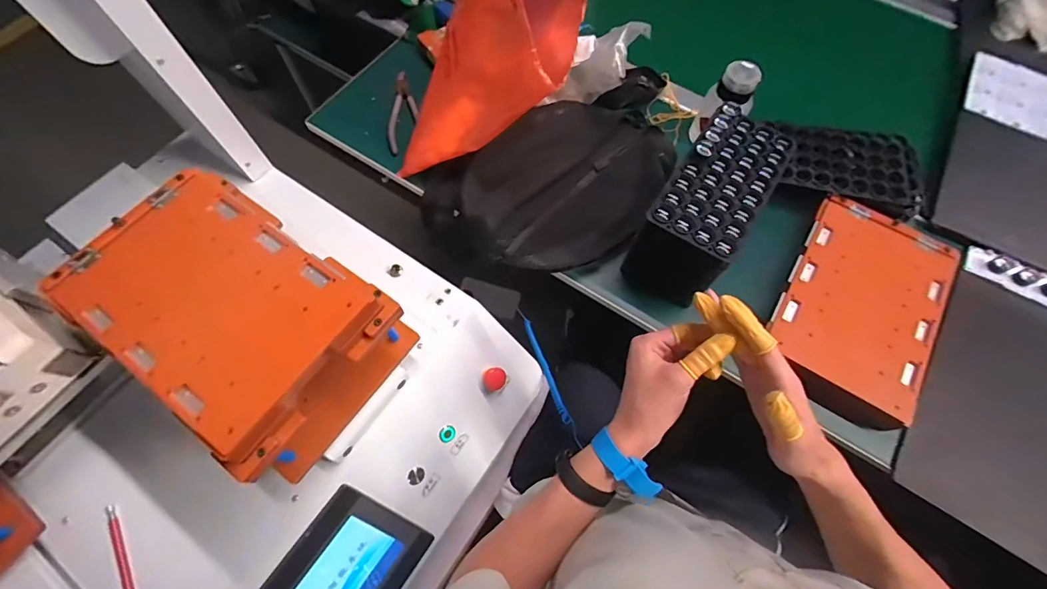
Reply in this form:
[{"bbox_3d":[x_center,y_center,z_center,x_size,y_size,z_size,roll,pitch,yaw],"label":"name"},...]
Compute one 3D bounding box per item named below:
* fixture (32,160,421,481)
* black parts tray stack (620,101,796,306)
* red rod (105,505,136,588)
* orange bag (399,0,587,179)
[{"bbox_3d":[-0.274,0.027,0.453,0.259,0.135,0.183,33,70,13],"label":"fixture"},{"bbox_3d":[0.218,-0.105,0.536,0.100,0.125,0.202,33,70,12],"label":"black parts tray stack"},{"bbox_3d":[-0.410,0.281,0.456,0.013,0.007,0.132,-29,70,-13],"label":"red rod"},{"bbox_3d":[-0.043,-0.285,0.548,0.206,0.236,0.194,9,67,3],"label":"orange bag"}]

